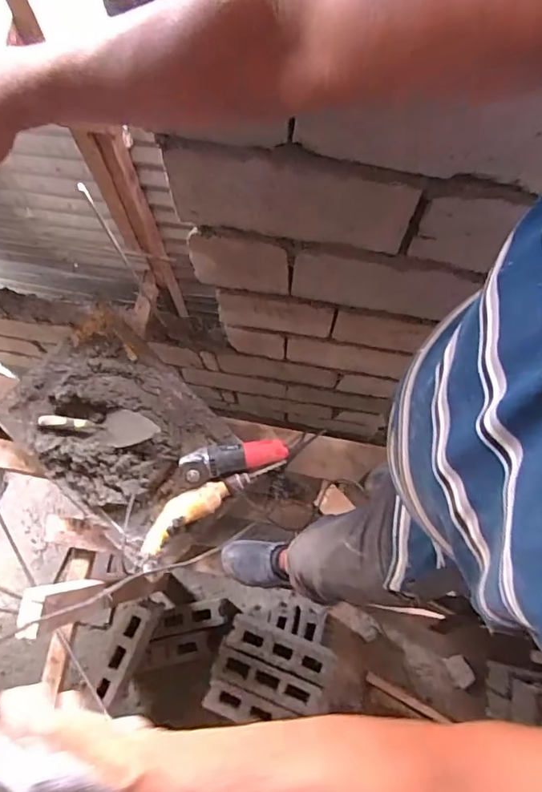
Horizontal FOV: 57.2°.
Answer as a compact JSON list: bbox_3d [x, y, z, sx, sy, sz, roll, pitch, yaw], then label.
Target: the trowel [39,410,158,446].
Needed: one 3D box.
[{"bbox_3d":[-0.432,0.085,1.262,0.306,0.061,0.092,-4,74,-1],"label":"trowel"}]

